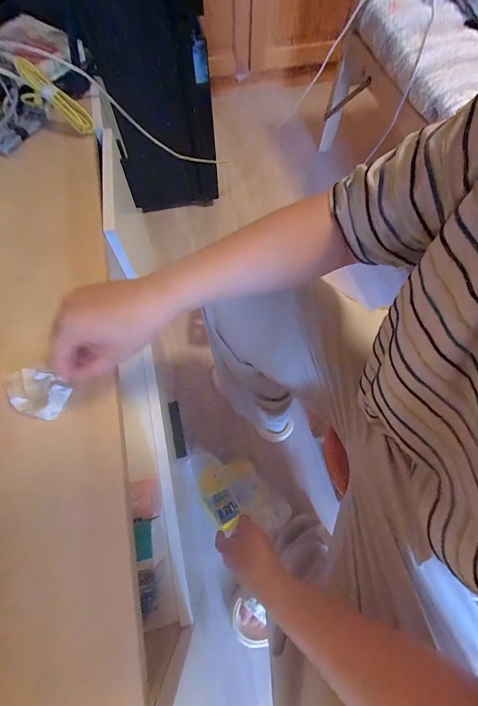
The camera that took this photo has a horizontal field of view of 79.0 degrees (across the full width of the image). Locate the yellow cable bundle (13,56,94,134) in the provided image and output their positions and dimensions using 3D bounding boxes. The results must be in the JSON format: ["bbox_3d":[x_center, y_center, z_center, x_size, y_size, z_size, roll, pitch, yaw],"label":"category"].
[{"bbox_3d":[-0.337,-0.457,0.532,0.137,0.057,0.027,32,67,-18],"label":"yellow cable bundle"}]

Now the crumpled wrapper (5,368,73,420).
[{"bbox_3d":[-0.247,0.046,0.350,0.077,0.017,0.051,19,68,8],"label":"crumpled wrapper"}]

